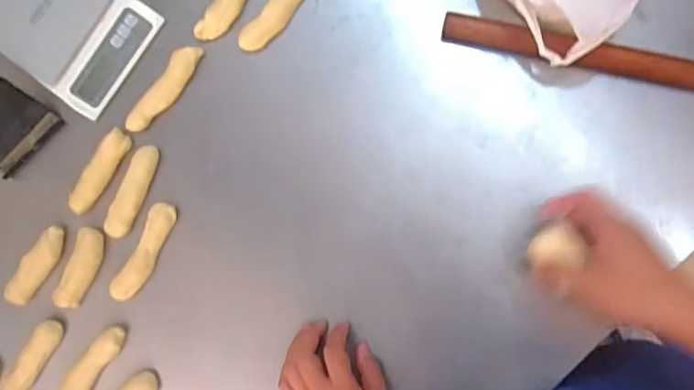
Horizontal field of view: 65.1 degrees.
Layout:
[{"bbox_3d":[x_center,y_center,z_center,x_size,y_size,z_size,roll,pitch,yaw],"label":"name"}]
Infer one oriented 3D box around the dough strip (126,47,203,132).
[{"bbox_3d":[-0.214,-0.124,0.638,0.029,0.017,0.120,36,94,7],"label":"dough strip"}]

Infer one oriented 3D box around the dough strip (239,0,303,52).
[{"bbox_3d":[-0.077,-0.215,0.624,0.029,0.018,0.122,43,95,6],"label":"dough strip"}]

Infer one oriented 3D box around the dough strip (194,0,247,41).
[{"bbox_3d":[-0.136,-0.230,0.633,0.034,0.015,0.114,31,94,7],"label":"dough strip"}]

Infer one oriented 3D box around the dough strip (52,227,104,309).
[{"bbox_3d":[-0.316,0.086,0.648,0.029,0.029,0.095,22,93,7],"label":"dough strip"}]

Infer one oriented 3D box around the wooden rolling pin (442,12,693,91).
[{"bbox_3d":[0.240,-0.153,0.578,0.273,0.030,0.029,14,92,8],"label":"wooden rolling pin"}]

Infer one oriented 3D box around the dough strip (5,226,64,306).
[{"bbox_3d":[-0.370,0.084,0.646,0.023,0.033,0.097,26,79,7],"label":"dough strip"}]

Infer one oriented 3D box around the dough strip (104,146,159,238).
[{"bbox_3d":[-0.252,-0.004,0.639,0.028,0.023,0.111,19,92,7],"label":"dough strip"}]

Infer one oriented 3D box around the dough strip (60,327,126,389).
[{"bbox_3d":[-0.298,0.203,0.629,0.028,0.019,0.105,37,94,6],"label":"dough strip"}]

